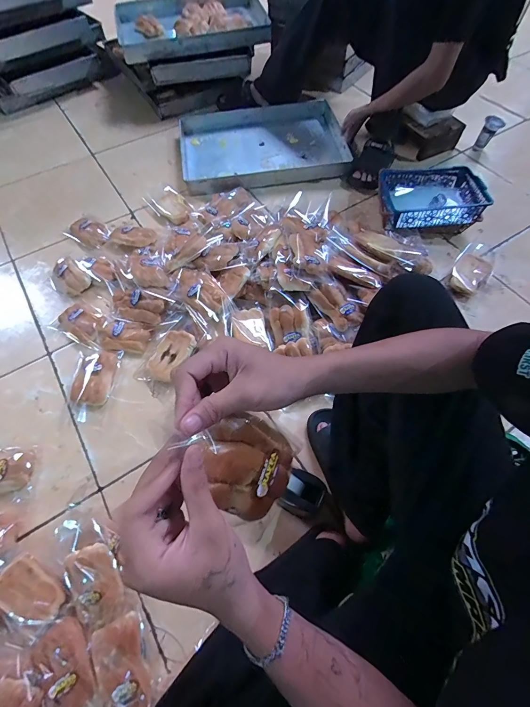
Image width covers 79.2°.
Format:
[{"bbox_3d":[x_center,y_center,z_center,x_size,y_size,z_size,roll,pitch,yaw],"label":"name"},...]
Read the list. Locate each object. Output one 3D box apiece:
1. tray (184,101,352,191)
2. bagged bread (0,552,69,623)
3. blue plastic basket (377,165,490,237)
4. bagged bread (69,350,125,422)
[{"bbox_3d":[-0.011,-0.796,1.225,0.601,0.073,0.422,-8,62,-3],"label":"tray"},{"bbox_3d":[-0.437,0.443,0.594,0.130,0.027,0.076,25,65,14],"label":"bagged bread"},{"bbox_3d":[0.530,-0.503,1.049,0.308,0.100,0.249,1,62,1],"label":"blue plastic basket"},{"bbox_3d":[-0.440,0.071,0.804,0.109,0.033,0.178,11,62,6],"label":"bagged bread"}]

